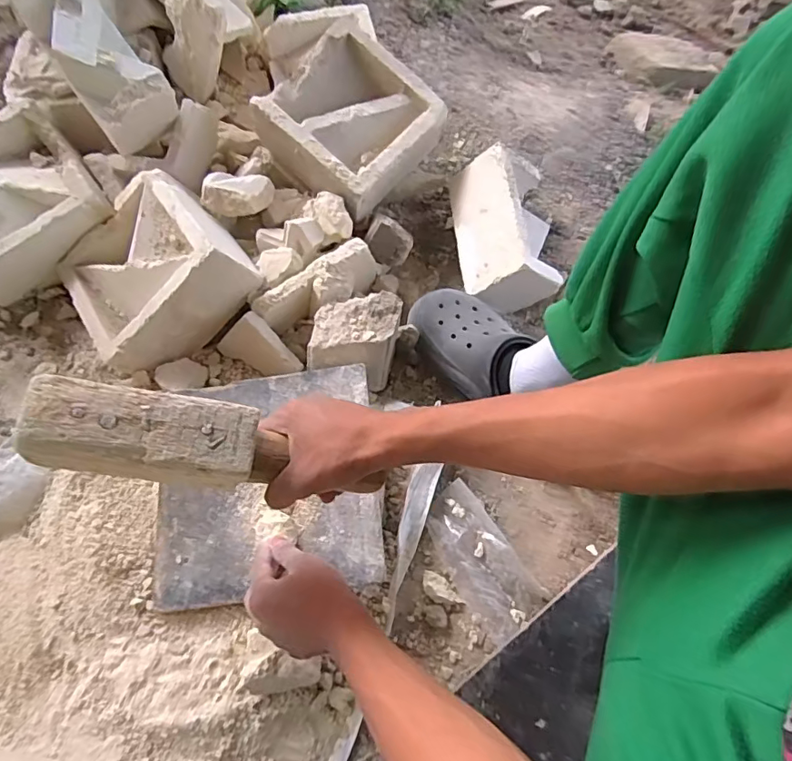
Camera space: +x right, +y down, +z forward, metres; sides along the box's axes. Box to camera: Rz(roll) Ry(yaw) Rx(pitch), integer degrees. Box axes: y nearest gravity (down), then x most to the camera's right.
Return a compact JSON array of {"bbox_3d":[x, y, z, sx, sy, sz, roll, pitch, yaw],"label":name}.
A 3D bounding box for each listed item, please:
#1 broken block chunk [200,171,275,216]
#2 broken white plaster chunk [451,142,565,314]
[{"bbox_3d":[-0.218,-0.259,0.708,0.093,0.036,0.061,-2,69,-4],"label":"broken block chunk"},{"bbox_3d":[0.154,-0.219,0.748,0.098,0.114,0.213,10,67,-38],"label":"broken white plaster chunk"}]

